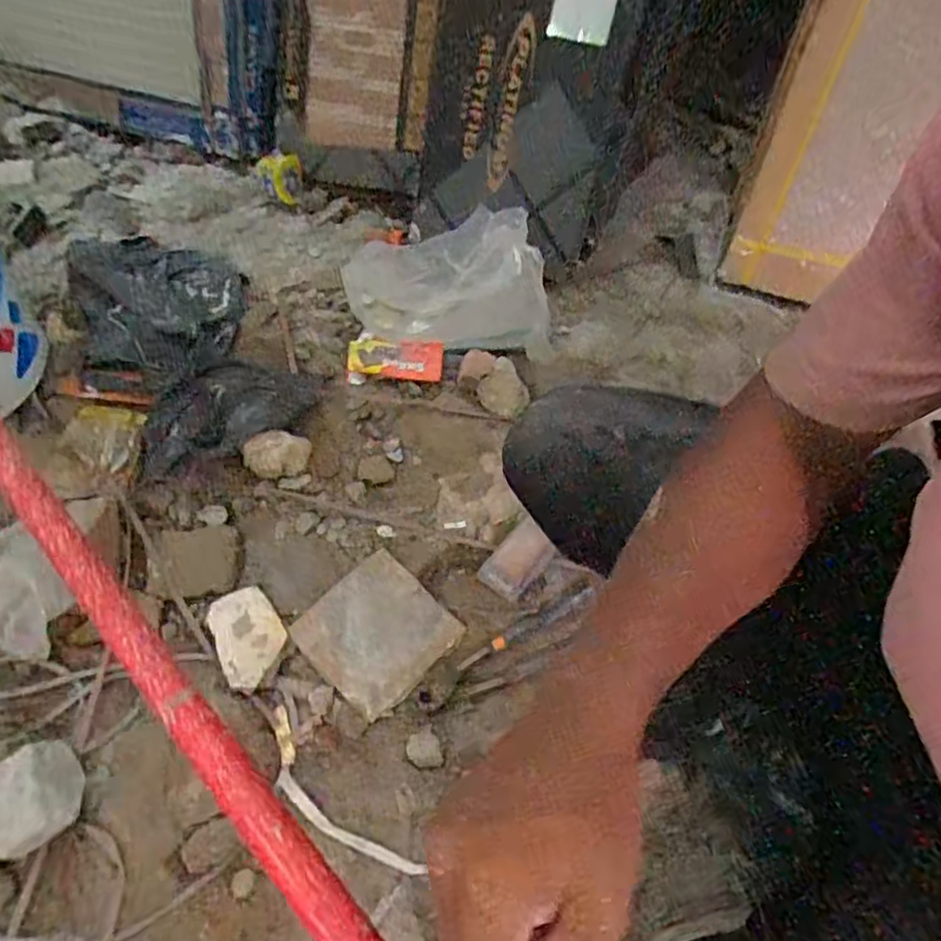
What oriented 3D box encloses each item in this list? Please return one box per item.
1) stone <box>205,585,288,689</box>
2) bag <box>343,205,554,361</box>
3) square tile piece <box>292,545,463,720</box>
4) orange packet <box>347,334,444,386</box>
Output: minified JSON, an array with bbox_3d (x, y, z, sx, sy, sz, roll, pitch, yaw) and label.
[{"bbox_3d":[-0.232,0.170,0.667,0.066,0.018,0.106,-24,61,-20],"label":"stone"},{"bbox_3d":[-0.035,-0.283,0.905,0.285,0.153,0.206,1,56,-5],"label":"bag"},{"bbox_3d":[-0.098,0.172,0.684,0.136,0.014,0.133,39,61,20],"label":"square tile piece"},{"bbox_3d":[-0.104,-0.157,0.881,0.127,0.018,0.076,1,64,-5],"label":"orange packet"}]

